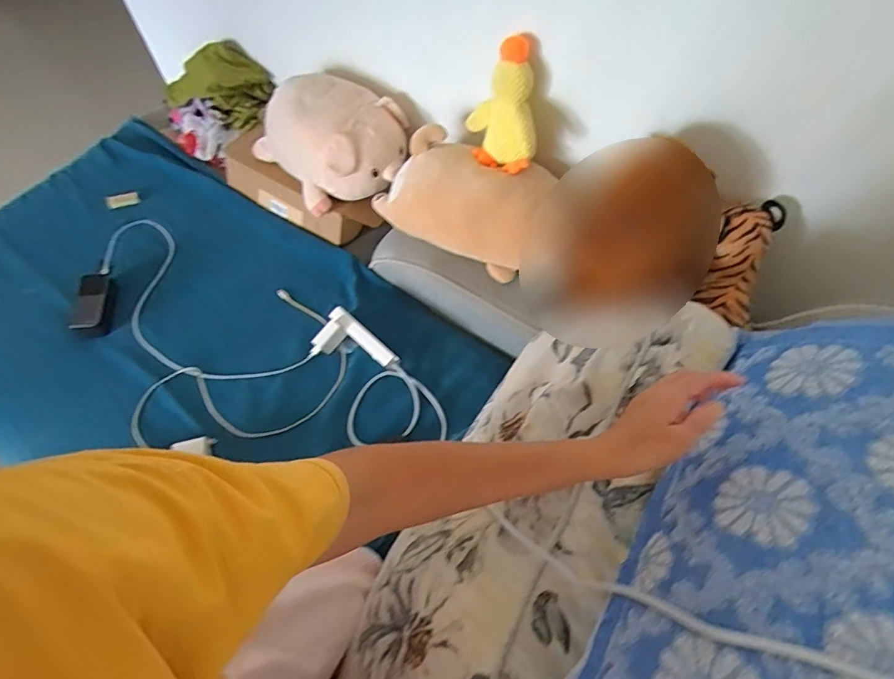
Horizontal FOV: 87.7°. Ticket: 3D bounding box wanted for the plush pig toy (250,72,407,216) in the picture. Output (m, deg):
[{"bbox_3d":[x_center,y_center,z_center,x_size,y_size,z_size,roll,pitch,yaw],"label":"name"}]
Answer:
[{"bbox_3d":[-0.243,-0.444,1.025,0.263,0.210,0.320,-36,68,-19],"label":"plush pig toy"}]

